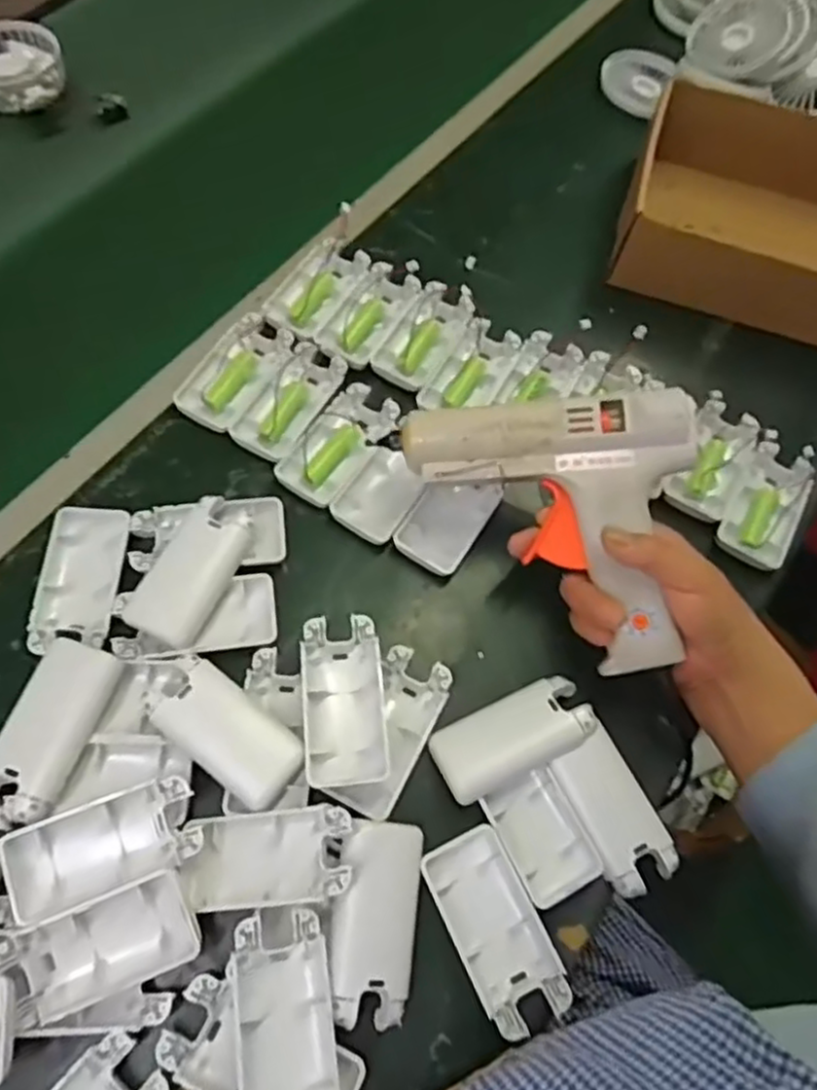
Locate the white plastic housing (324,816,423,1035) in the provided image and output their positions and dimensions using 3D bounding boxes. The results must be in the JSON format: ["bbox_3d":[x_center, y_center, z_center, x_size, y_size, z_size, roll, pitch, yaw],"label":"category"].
[{"bbox_3d":[-0.017,0.194,0.369,0.047,0.010,0.095,14,65,-23],"label":"white plastic housing"}]

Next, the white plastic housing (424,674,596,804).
[{"bbox_3d":[0.061,0.111,0.416,0.091,0.019,0.043,-23,69,-14],"label":"white plastic housing"}]

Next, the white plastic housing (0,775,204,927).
[{"bbox_3d":[-0.158,0.156,0.369,0.094,0.017,0.047,-16,68,-12],"label":"white plastic housing"}]

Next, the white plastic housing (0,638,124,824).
[{"bbox_3d":[-0.198,0.101,0.395,0.044,0.018,0.095,16,65,3],"label":"white plastic housing"}]

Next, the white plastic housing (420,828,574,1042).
[{"bbox_3d":[0.046,0.203,0.380,0.045,0.013,0.094,-24,69,-15],"label":"white plastic housing"}]

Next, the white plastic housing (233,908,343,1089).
[{"bbox_3d":[-0.058,0.231,0.342,0.046,0.018,0.096,-7,66,-8],"label":"white plastic housing"}]

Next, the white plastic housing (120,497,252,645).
[{"bbox_3d":[-0.133,0.015,0.439,0.045,0.018,0.091,25,66,7],"label":"white plastic housing"}]

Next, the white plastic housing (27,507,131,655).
[{"bbox_3d":[-0.202,0.020,0.443,0.047,0.013,0.095,2,65,-4],"label":"white plastic housing"}]

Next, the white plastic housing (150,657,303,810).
[{"bbox_3d":[-0.102,0.104,0.398,0.088,0.018,0.043,38,68,12],"label":"white plastic housing"}]

